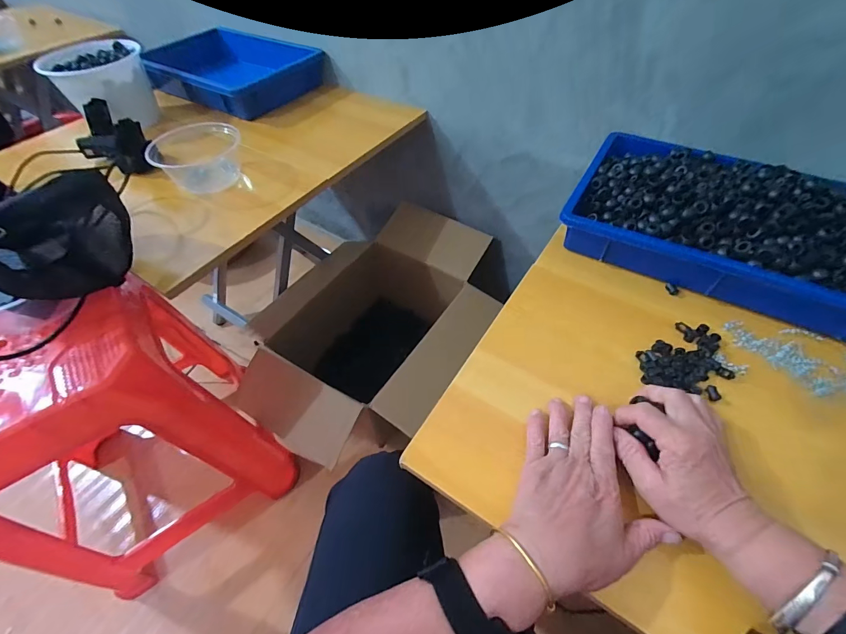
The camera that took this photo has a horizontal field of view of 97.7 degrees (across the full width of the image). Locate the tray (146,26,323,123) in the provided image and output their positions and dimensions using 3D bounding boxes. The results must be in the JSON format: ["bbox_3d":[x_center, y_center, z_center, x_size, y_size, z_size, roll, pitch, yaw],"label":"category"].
[{"bbox_3d":[-0.417,-0.537,0.826,0.328,0.084,0.248,29,59,21],"label":"tray"}]

